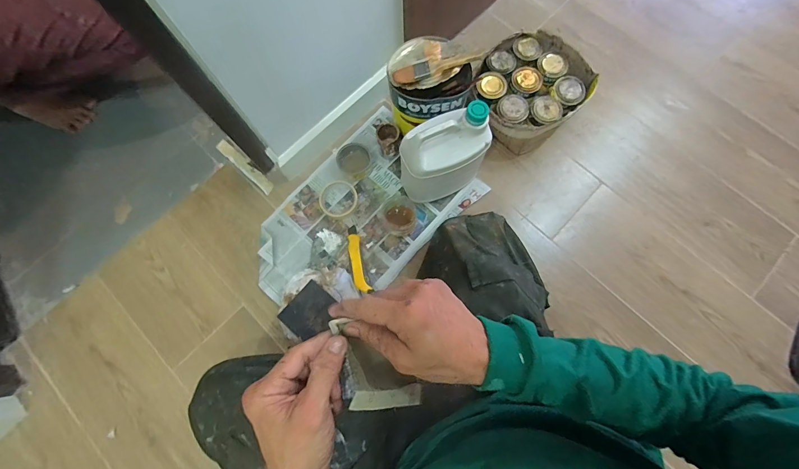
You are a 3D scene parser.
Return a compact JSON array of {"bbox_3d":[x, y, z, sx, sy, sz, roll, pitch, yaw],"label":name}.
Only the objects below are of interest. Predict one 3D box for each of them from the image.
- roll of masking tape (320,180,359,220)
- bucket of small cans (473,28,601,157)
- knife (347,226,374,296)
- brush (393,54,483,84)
[{"bbox_3d":[-0.145,-0.084,0.815,0.092,0.017,0.094,0,75,1],"label":"roll of masking tape"},{"bbox_3d":[0.300,-0.338,0.821,0.263,0.099,0.243,0,75,1],"label":"bucket of small cans"},{"bbox_3d":[-0.097,0.057,0.784,0.035,0.026,0.164,-16,75,-3],"label":"knife"},{"bbox_3d":[0.068,-0.316,0.635,0.159,0.019,0.043,-10,75,12],"label":"brush"}]

